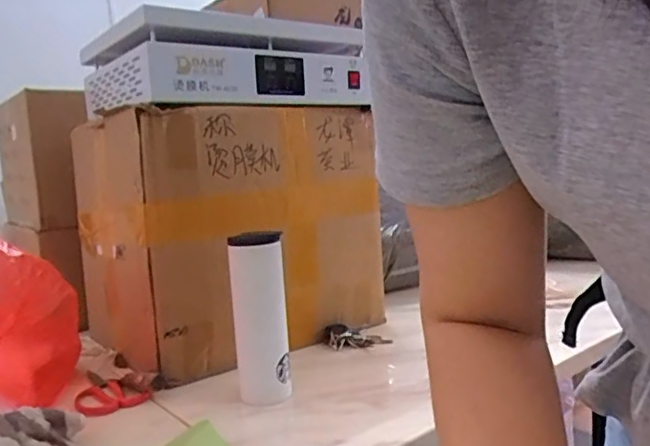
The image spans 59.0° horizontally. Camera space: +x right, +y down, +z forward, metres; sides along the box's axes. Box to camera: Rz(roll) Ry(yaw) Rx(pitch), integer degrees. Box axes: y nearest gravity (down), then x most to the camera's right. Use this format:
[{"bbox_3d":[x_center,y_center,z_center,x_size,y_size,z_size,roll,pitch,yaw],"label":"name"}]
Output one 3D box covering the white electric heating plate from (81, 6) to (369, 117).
[{"bbox_3d":[-0.157,-0.262,1.007,0.437,0.130,0.290,-9,9,-38],"label":"white electric heating plate"}]

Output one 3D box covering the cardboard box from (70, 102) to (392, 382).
[{"bbox_3d":[-0.164,0.012,1.032,0.452,0.391,0.324,-9,9,-38],"label":"cardboard box"}]

